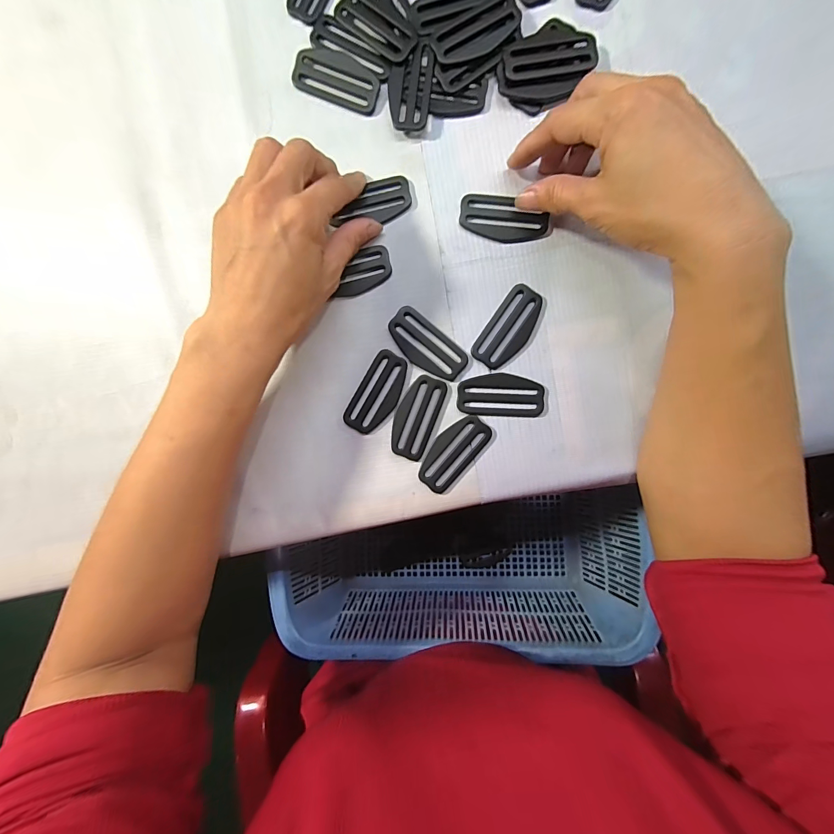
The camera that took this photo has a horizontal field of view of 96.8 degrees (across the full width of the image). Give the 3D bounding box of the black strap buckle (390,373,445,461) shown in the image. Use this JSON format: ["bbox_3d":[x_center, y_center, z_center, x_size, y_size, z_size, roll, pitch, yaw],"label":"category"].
[{"bbox_3d":[0.000,0.000,0.259,0.029,0.004,0.059,21,93,2],"label":"black strap buckle"}]

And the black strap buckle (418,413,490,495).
[{"bbox_3d":[0.025,0.025,0.260,0.028,0.004,0.059,41,93,0],"label":"black strap buckle"}]

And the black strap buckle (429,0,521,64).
[{"bbox_3d":[0.038,-0.250,0.242,0.058,0.007,0.027,-27,91,3],"label":"black strap buckle"}]

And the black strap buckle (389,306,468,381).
[{"bbox_3d":[0.007,-0.049,0.257,0.059,0.004,0.029,40,93,0],"label":"black strap buckle"}]

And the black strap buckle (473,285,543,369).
[{"bbox_3d":[0.064,-0.061,0.255,0.029,0.004,0.060,35,93,1],"label":"black strap buckle"}]

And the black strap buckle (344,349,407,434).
[{"bbox_3d":[-0.028,-0.016,0.260,0.031,0.004,0.060,27,93,1],"label":"black strap buckle"}]

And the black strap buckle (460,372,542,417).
[{"bbox_3d":[0.058,-0.015,0.257,0.059,0.004,0.029,3,92,2],"label":"black strap buckle"}]

